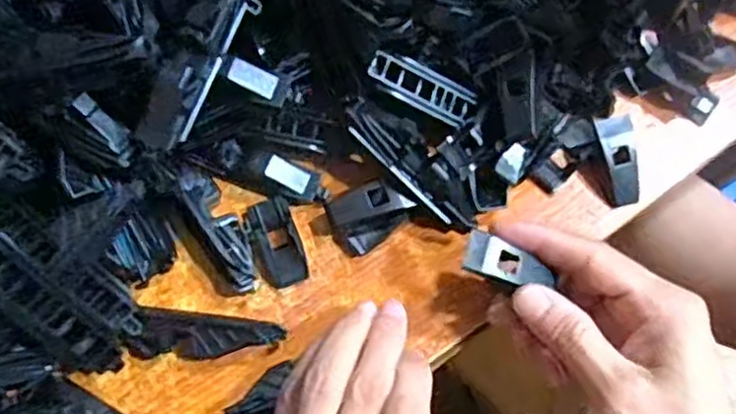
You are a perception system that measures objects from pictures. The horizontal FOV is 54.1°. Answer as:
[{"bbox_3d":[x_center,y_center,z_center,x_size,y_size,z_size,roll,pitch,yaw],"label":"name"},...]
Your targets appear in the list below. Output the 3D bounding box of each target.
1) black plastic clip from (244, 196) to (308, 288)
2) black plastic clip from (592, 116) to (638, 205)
[{"bbox_3d":[-0.042,0.016,0.329,0.020,0.007,0.041,-18,72,-8],"label":"black plastic clip"},{"bbox_3d":[0.118,-0.021,0.339,0.015,0.007,0.042,-13,96,-6],"label":"black plastic clip"}]

